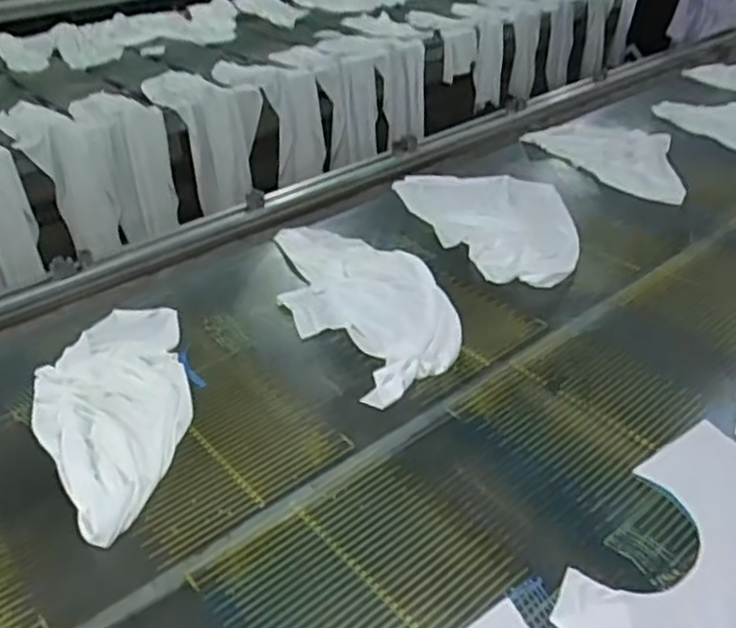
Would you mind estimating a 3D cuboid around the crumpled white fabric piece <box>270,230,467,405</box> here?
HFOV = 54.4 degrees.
[{"bbox_3d":[-0.010,-0.034,1.206,0.251,0.031,0.493,-18,38,-22],"label":"crumpled white fabric piece"}]

